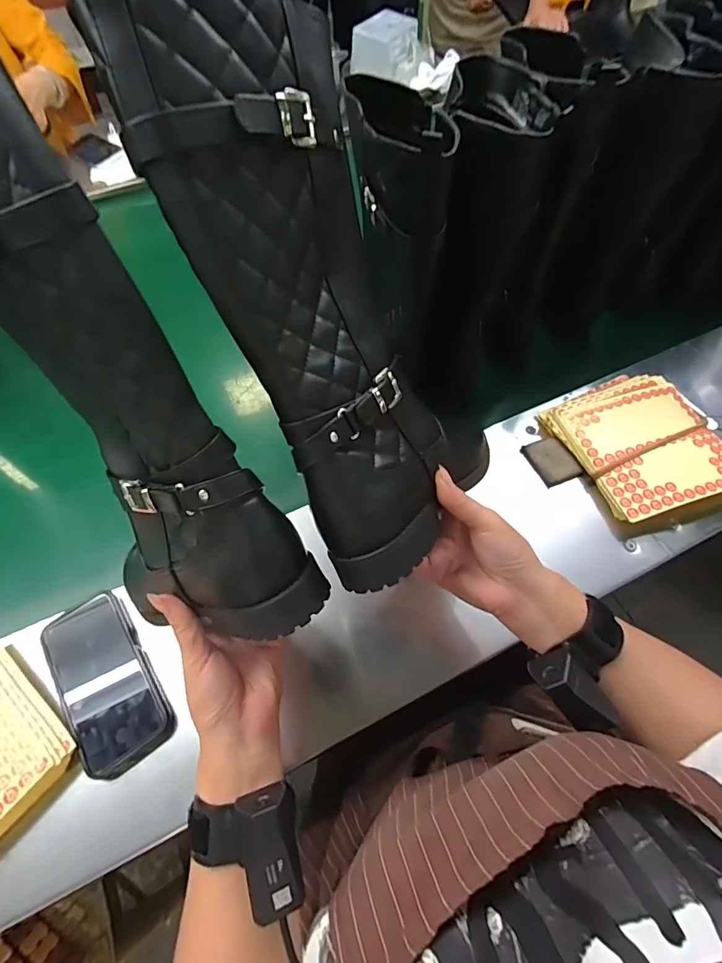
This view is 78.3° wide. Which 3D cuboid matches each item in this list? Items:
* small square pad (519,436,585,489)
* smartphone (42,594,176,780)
[{"bbox_3d":[0.238,-0.026,0.554,0.046,0.012,0.062,-21,63,-9],"label":"small square pad"},{"bbox_3d":[-0.253,0.192,0.436,0.081,0.018,0.167,-34,66,-16],"label":"smartphone"}]

